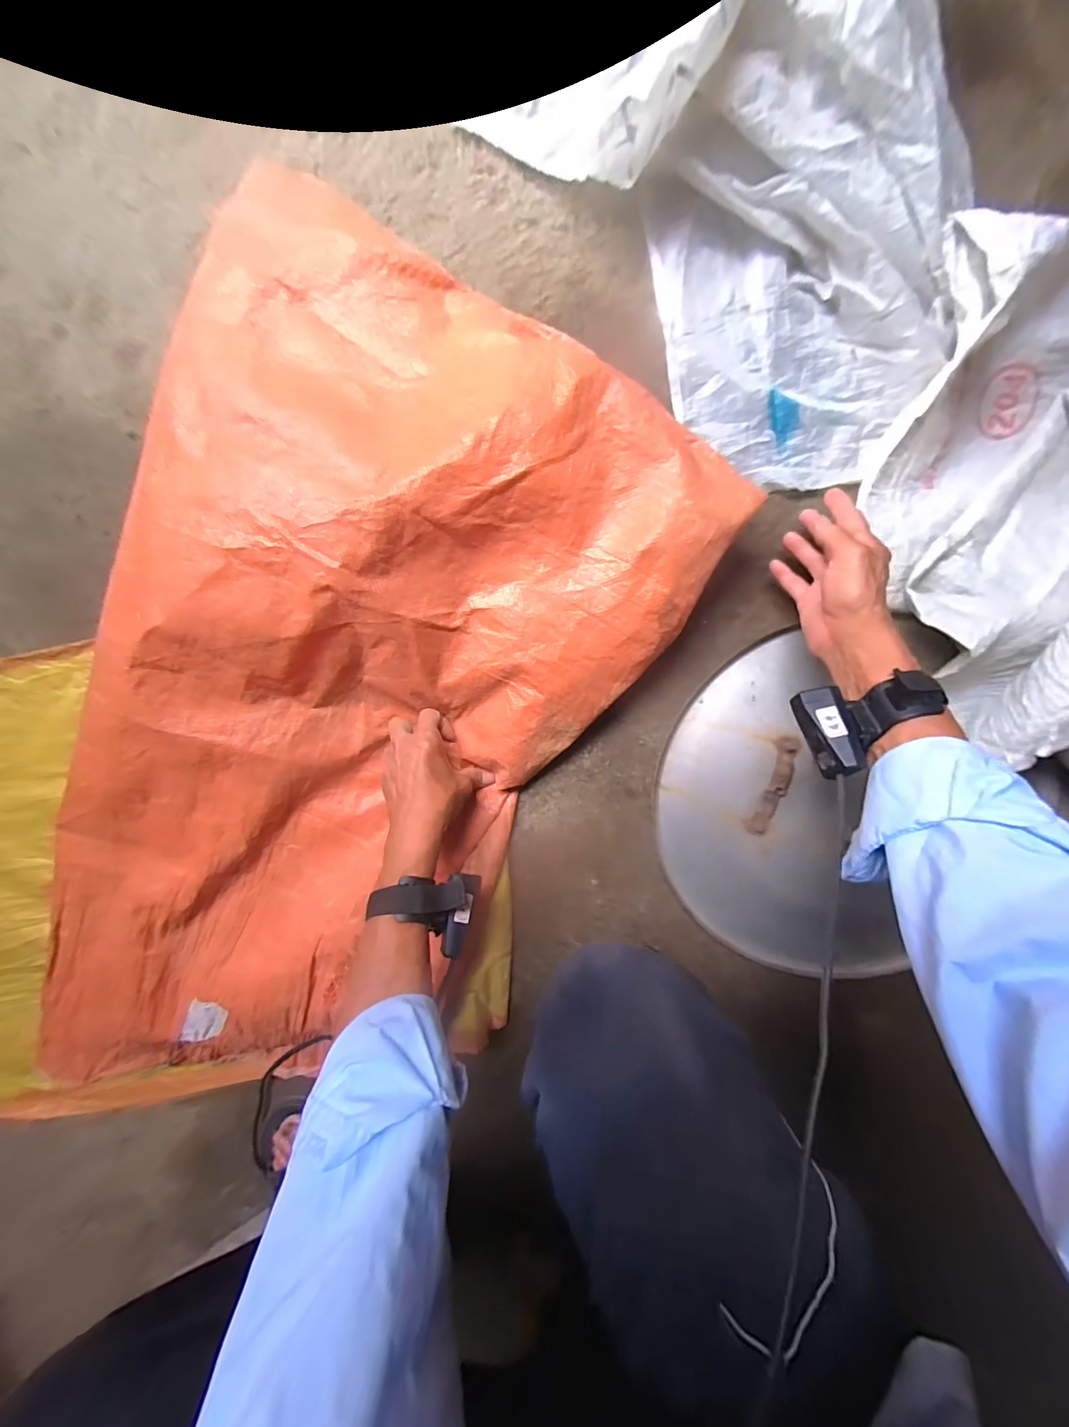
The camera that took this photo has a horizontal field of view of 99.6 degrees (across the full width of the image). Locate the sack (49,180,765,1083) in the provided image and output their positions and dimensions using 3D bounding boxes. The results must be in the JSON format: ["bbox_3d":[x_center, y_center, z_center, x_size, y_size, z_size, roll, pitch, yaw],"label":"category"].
[{"bbox_3d":[-0.205,0.021,0.450,0.497,0.103,0.851,28,98,-3],"label":"sack"}]

